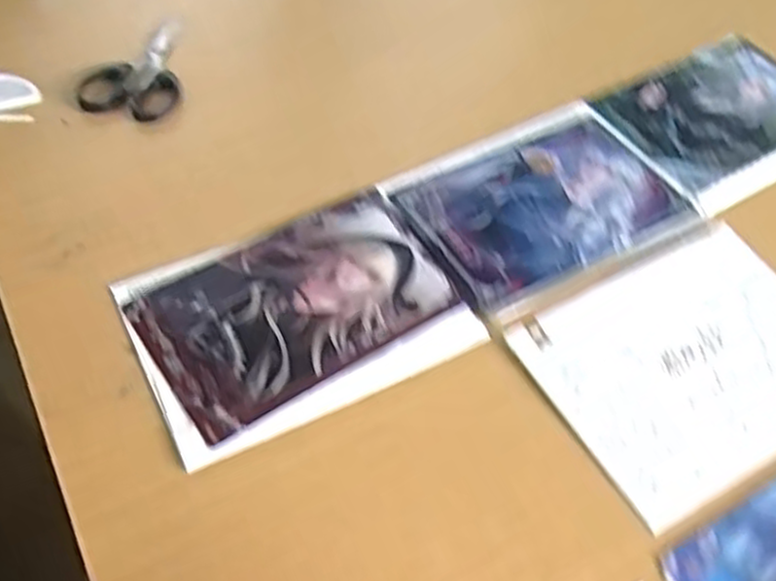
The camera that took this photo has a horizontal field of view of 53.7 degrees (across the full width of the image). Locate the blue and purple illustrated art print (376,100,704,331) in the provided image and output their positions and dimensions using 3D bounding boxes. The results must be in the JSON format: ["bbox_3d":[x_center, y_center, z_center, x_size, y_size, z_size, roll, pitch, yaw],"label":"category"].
[{"bbox_3d":[0.102,-0.057,0.491,0.176,0.004,0.133,-24,58,-21],"label":"blue and purple illustrated art print"}]

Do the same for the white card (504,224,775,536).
[{"bbox_3d":[0.172,0.037,0.426,0.173,0.005,0.128,-23,58,-21],"label":"white card"}]

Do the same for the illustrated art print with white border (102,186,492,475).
[{"bbox_3d":[-0.050,0.012,0.424,0.170,0.006,0.125,-22,57,-20],"label":"illustrated art print with white border"}]

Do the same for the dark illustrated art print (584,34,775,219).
[{"bbox_3d":[0.249,-0.131,0.559,0.177,0.007,0.129,-26,58,-22],"label":"dark illustrated art print"}]

